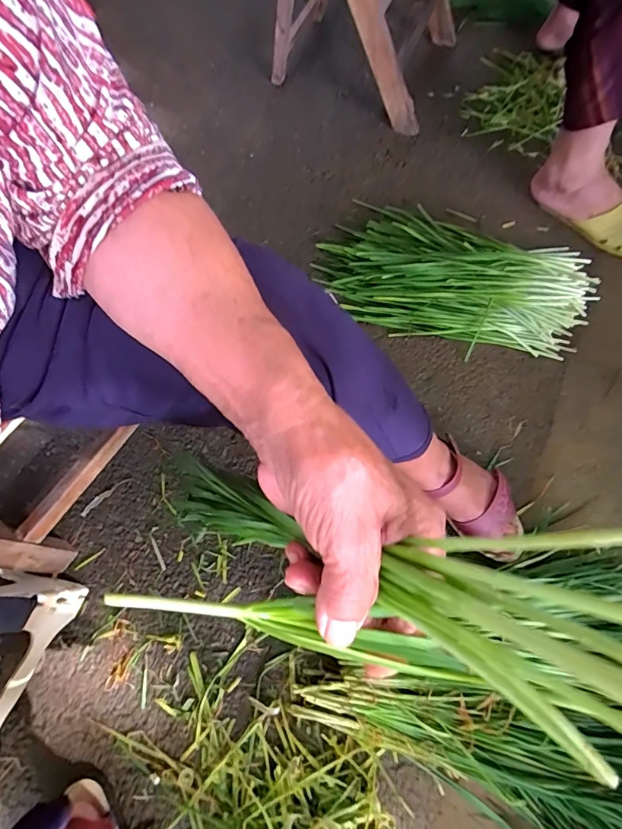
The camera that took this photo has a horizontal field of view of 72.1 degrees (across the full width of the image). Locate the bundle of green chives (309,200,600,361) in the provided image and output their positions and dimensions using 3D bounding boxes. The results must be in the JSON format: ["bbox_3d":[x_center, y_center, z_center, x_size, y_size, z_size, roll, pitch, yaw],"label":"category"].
[{"bbox_3d":[0.240,-0.248,0.738,0.458,0.078,0.276,21,71,8],"label":"bundle of green chives"}]

